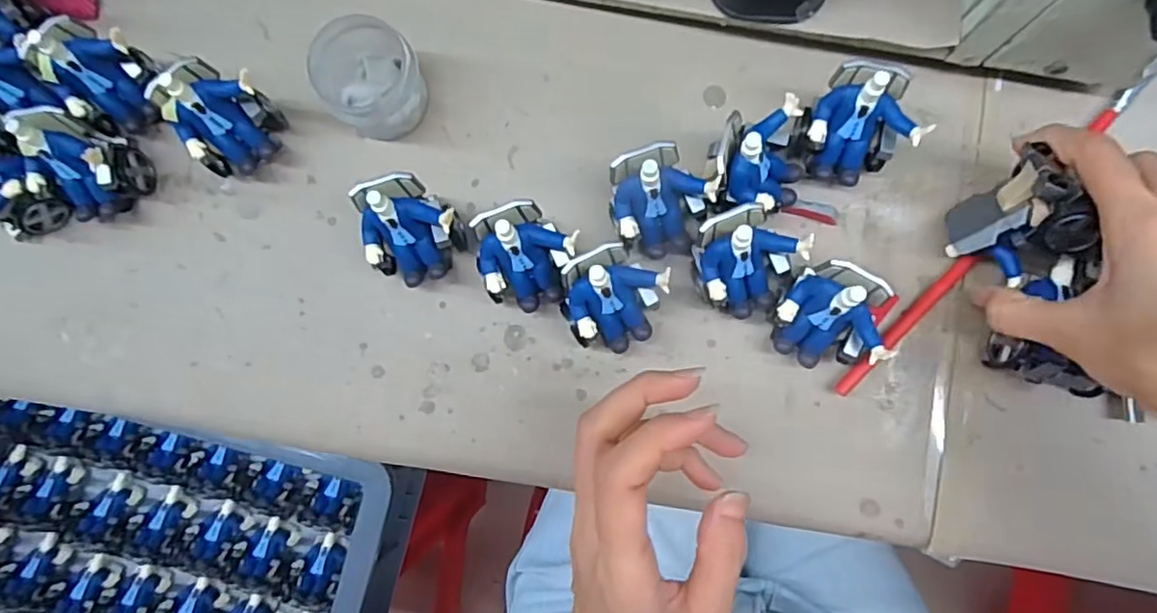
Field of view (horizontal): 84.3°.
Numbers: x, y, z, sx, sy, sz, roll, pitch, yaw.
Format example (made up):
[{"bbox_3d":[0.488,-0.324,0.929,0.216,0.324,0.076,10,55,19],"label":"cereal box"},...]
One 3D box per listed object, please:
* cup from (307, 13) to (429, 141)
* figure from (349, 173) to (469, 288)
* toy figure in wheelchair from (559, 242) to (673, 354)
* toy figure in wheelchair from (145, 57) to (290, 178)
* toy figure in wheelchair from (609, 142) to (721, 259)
[{"bbox_3d":[-0.112,-0.122,0.347,0.048,0.051,0.052,0,85,3],"label":"cup"},{"bbox_3d":[-0.088,-0.038,0.334,0.050,0.060,0.049,-12,84,2],"label":"figure"},{"bbox_3d":[0.017,-0.003,0.322,0.051,0.065,0.048,-38,84,-1],"label":"toy figure in wheelchair"},{"bbox_3d":[-0.192,-0.099,0.343,0.045,0.060,0.051,20,86,5],"label":"toy figure in wheelchair"},{"bbox_3d":[0.043,-0.053,0.327,0.048,0.062,0.049,-19,84,1],"label":"toy figure in wheelchair"}]

